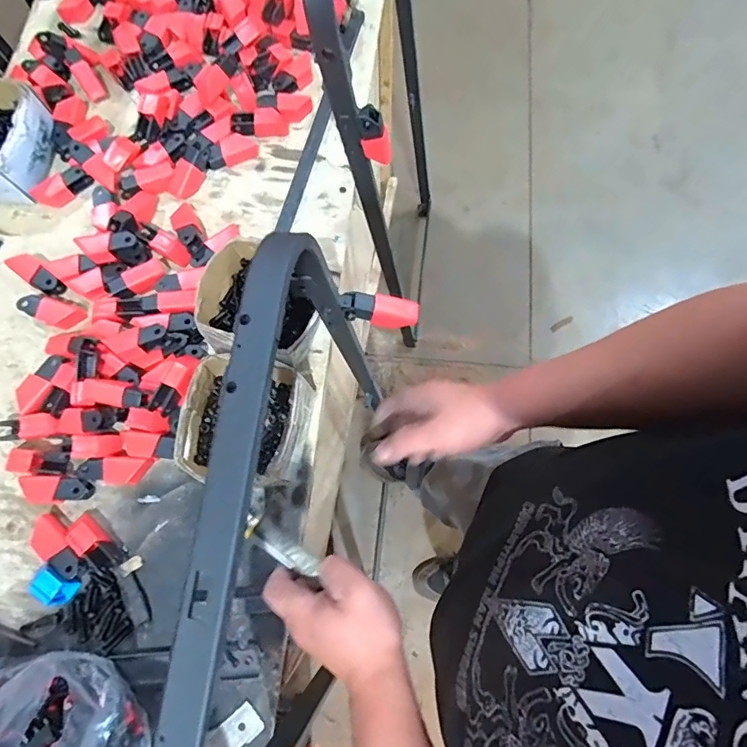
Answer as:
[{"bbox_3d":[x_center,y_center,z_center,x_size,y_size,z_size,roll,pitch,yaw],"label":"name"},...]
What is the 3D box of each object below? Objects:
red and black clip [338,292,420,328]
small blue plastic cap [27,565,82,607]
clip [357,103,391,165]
[{"bbox_3d":[0.007,-0.072,0.548,0.087,0.023,0.032,4,74,2],"label":"red and black clip"},{"bbox_3d":[-0.381,0.253,0.583,0.042,0.035,0.035,36,78,10],"label":"small blue plastic cap"},{"bbox_3d":[0.002,-0.322,0.667,0.039,0.083,0.027,26,76,7],"label":"clip"}]

